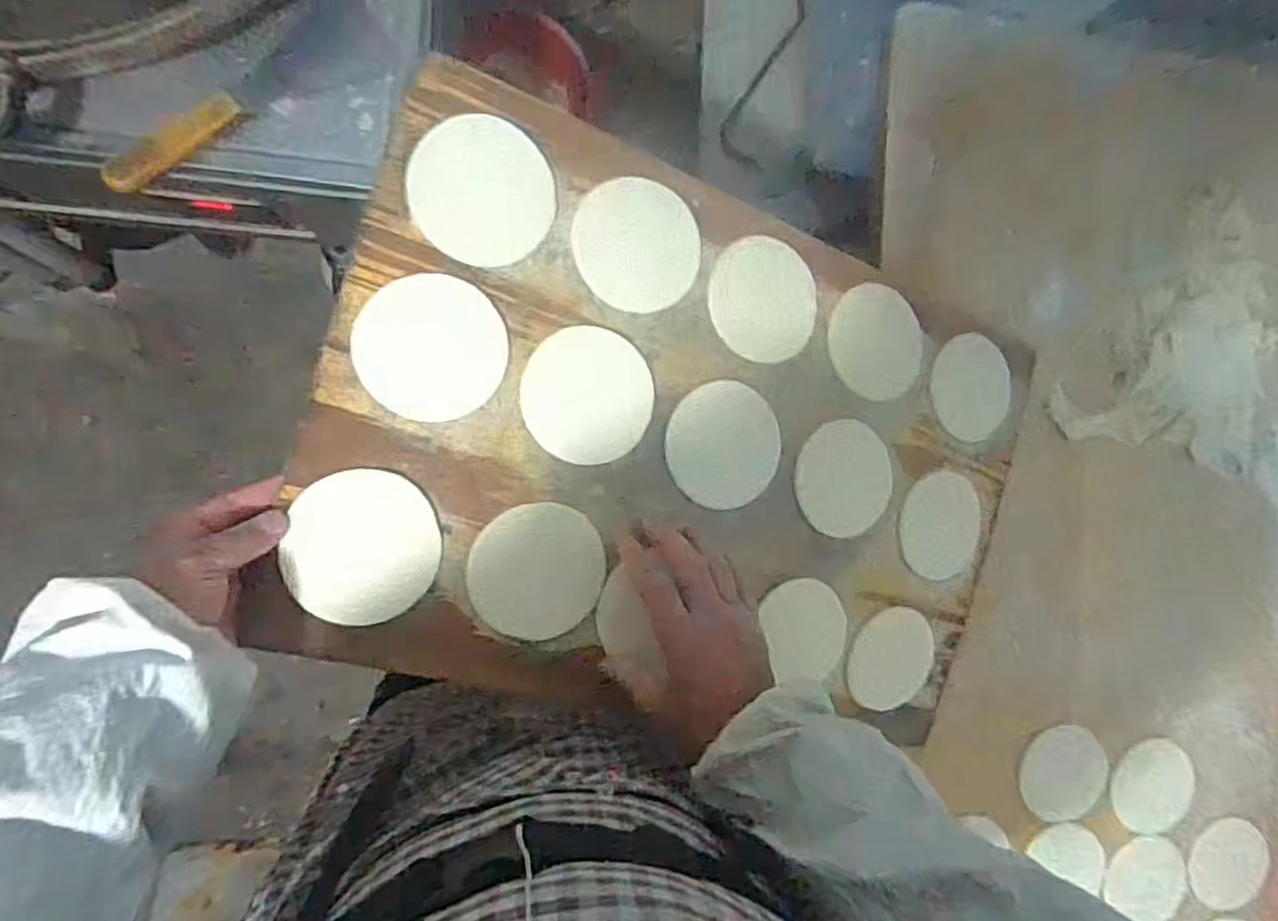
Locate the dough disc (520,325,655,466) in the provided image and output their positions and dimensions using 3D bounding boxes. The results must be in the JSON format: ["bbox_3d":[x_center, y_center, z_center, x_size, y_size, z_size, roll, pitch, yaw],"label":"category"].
[{"bbox_3d":[-0.036,-0.047,0.488,0.092,0.012,0.095,3,90,-8],"label":"dough disc"}]

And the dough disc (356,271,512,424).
[{"bbox_3d":[-0.134,-0.073,0.447,0.094,0.006,0.091,-6,101,-24],"label":"dough disc"}]

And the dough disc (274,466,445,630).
[{"bbox_3d":[-0.176,0.055,0.439,0.091,0.004,0.094,1,88,-25],"label":"dough disc"}]

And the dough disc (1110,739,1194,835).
[{"bbox_3d":[0.531,0.337,0.707,0.080,0.014,0.099,41,85,-7],"label":"dough disc"}]

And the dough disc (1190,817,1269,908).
[{"bbox_3d":[0.616,0.421,0.711,0.095,0.010,0.089,0,91,-8],"label":"dough disc"}]

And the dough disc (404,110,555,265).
[{"bbox_3d":[-0.103,-0.179,0.455,0.093,0.004,0.092,-7,101,-18],"label":"dough disc"}]

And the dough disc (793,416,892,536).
[{"bbox_3d":[0.172,0.015,0.570,0.089,0.005,0.095,-2,98,-16],"label":"dough disc"}]

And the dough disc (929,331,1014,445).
[{"bbox_3d":[0.303,-0.066,0.618,0.083,0.011,0.096,-30,103,-3],"label":"dough disc"}]

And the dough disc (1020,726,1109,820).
[{"bbox_3d":[0.432,0.318,0.693,0.086,0.010,0.095,40,85,-7],"label":"dough disc"}]

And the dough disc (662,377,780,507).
[{"bbox_3d":[0.067,-0.012,0.526,0.095,0.004,0.096,-3,98,-23],"label":"dough disc"}]

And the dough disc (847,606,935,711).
[{"bbox_3d":[0.228,0.177,0.613,0.098,0.005,0.086,-10,94,-23],"label":"dough disc"}]

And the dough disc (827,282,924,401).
[{"bbox_3d":[0.199,-0.100,0.576,0.095,0.012,0.091,-4,99,-25],"label":"dough disc"}]

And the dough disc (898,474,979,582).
[{"bbox_3d":[0.277,0.059,0.622,0.090,0.006,0.105,-27,109,-16],"label":"dough disc"}]

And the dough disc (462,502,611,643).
[{"bbox_3d":[-0.071,0.078,0.480,0.093,0.004,0.091,-5,88,-18],"label":"dough disc"}]

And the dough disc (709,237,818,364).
[{"bbox_3d":[0.097,-0.124,0.531,0.088,0.004,0.091,-10,101,-15],"label":"dough disc"}]

